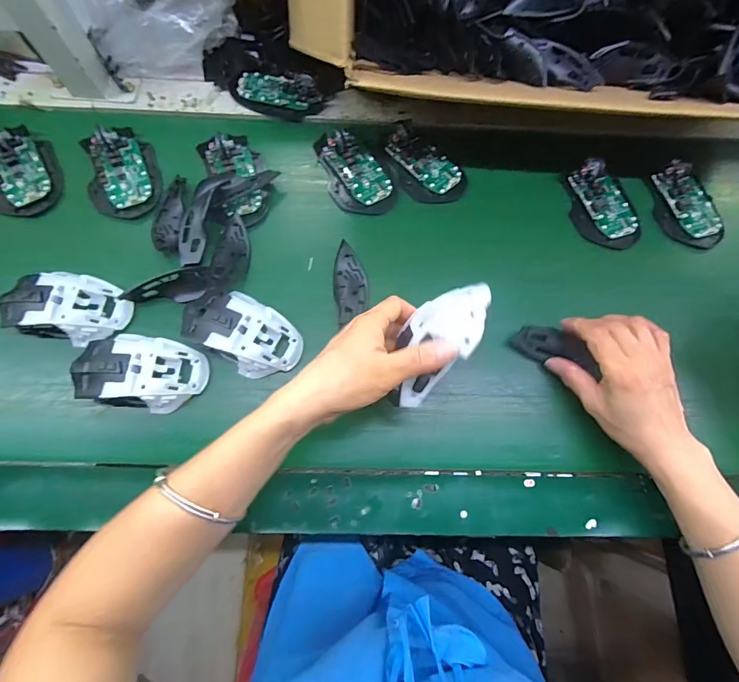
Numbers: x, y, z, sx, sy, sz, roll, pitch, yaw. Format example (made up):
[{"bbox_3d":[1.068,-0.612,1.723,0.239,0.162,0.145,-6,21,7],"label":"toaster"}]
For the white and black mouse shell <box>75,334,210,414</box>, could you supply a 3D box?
[{"bbox_3d":[-0.213,0.028,0.357,0.115,0.037,0.063,10,73,1],"label":"white and black mouse shell"}]

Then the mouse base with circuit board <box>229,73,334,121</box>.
[{"bbox_3d":[-0.110,-0.299,0.469,0.117,0.020,0.054,9,73,1],"label":"mouse base with circuit board"}]

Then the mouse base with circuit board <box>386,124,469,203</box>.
[{"bbox_3d":[0.062,-0.201,0.445,0.062,0.019,0.101,-39,78,-12],"label":"mouse base with circuit board"}]

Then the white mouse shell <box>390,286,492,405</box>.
[{"bbox_3d":[0.050,0.001,0.297,0.050,0.030,0.109,31,94,7],"label":"white mouse shell"}]

